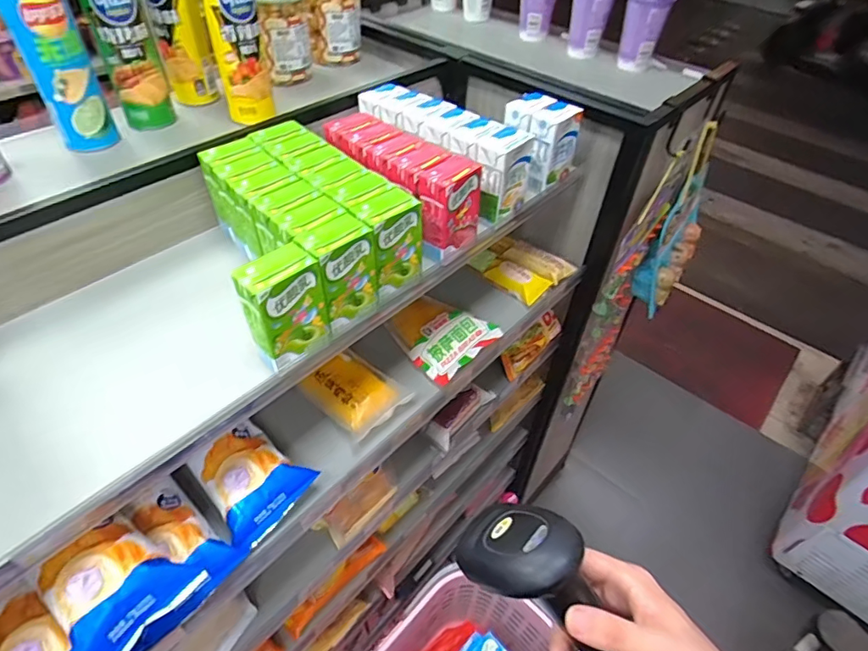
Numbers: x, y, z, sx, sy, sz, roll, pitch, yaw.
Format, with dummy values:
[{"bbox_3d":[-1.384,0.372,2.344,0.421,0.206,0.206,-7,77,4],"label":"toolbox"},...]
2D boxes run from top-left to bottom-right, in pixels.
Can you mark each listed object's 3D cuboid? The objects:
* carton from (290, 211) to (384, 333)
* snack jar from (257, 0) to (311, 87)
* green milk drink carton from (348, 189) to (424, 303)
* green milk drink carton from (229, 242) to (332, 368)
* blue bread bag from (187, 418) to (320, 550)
[{"bbox_3d":[-0.093,-0.053,0.515,0.071,0.101,0.045,-34,56,-31],"label":"carton"},{"bbox_3d":[-0.241,-0.476,0.829,0.074,0.131,0.102,-9,47,-12],"label":"snack jar"},{"bbox_3d":[-0.048,-0.086,0.544,0.063,0.098,0.040,-32,55,-29],"label":"green milk drink carton"},{"bbox_3d":[-0.139,-0.014,0.471,0.040,0.099,0.075,34,53,26],"label":"green milk drink carton"},{"bbox_3d":[-0.203,0.160,0.555,0.119,0.041,0.095,32,52,25],"label":"blue bread bag"}]

